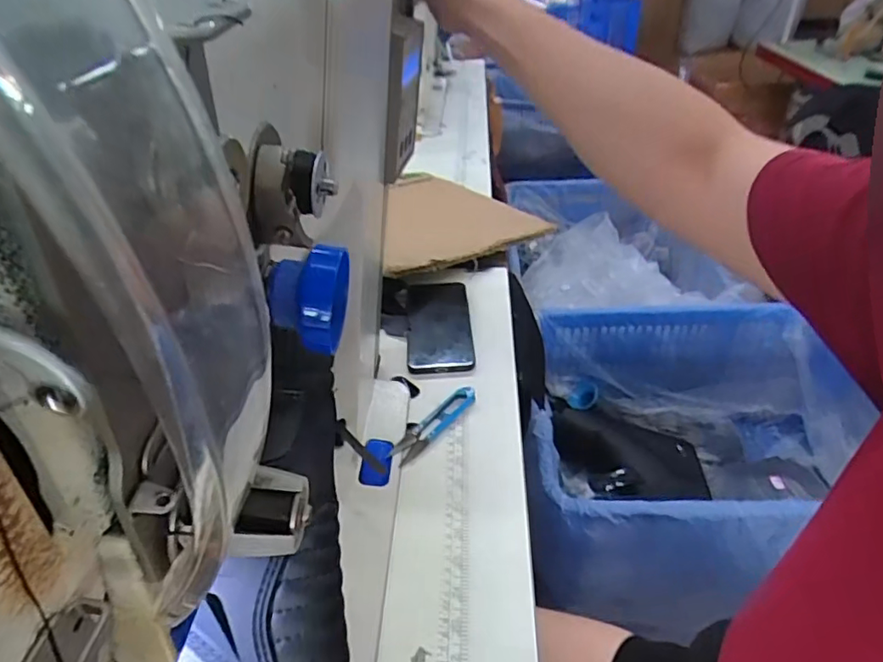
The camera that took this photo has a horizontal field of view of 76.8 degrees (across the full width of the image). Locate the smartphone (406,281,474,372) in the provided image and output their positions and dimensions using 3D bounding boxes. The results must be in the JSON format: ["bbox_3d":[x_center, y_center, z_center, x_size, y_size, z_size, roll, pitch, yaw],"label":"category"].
[{"bbox_3d":[-0.003,-0.014,0.694,0.077,0.009,0.178,-3,39,-1],"label":"smartphone"}]

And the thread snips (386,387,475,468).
[{"bbox_3d":[-0.006,0.093,0.565,0.027,0.008,0.118,26,47,31],"label":"thread snips"}]

